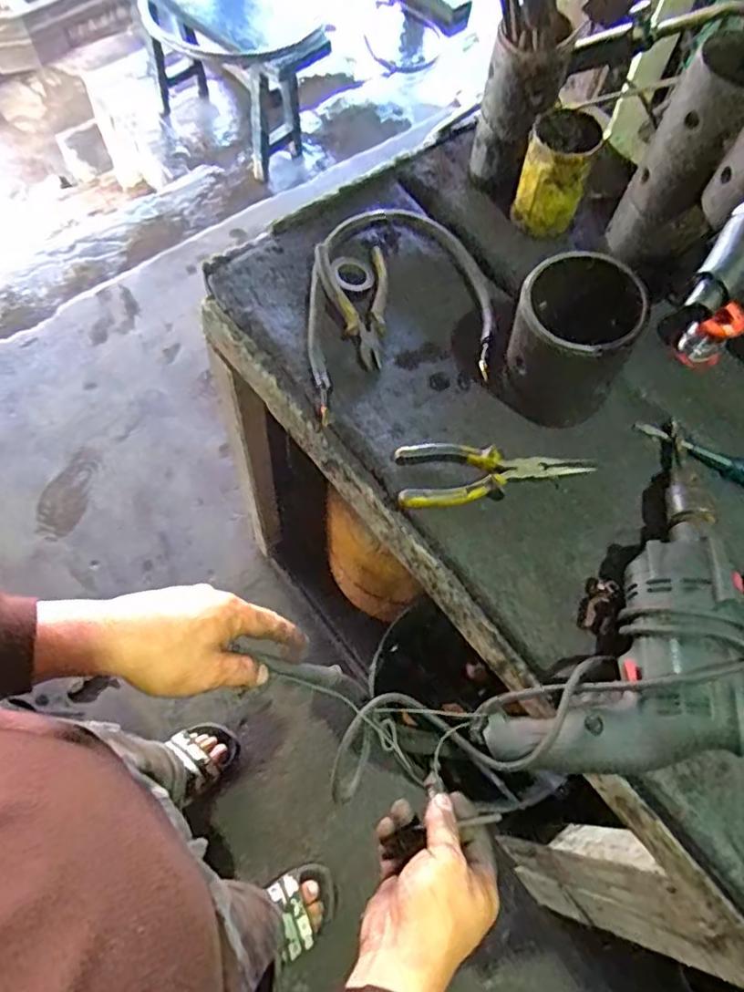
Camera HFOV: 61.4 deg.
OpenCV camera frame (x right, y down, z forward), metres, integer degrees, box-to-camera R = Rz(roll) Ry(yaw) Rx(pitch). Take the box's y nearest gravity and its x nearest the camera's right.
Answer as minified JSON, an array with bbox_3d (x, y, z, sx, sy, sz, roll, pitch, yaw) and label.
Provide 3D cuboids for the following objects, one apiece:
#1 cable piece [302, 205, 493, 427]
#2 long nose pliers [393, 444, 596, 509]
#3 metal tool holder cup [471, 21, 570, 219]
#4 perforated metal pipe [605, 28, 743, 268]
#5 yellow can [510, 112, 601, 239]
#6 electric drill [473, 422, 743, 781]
[{"bbox_3d":[0.029,-0.215,0.699,0.205,0.039,0.264,-5,66,-5],"label":"cable piece"},{"bbox_3d":[0.122,-0.022,0.614,0.195,0.019,0.061,-2,65,-4],"label":"long nose pliers"},{"bbox_3d":[0.158,-0.420,0.704,0.080,0.166,0.076,12,65,3],"label":"metal tool holder cup"},{"bbox_3d":[0.306,-0.324,0.607,0.075,0.196,0.077,1,65,-3],"label":"perforated metal pipe"},{"bbox_3d":[0.209,-0.371,0.713,0.075,0.106,0.087,21,66,6],"label":"yellow can"},{"bbox_3d":[0.241,0.105,0.515,0.140,0.083,0.343,34,76,12],"label":"electric drill"}]

